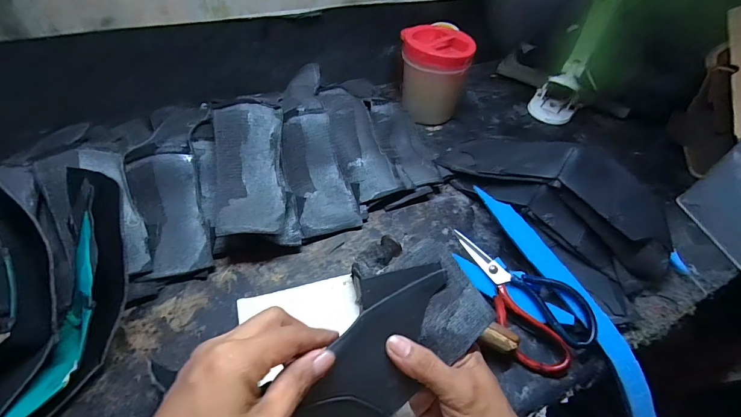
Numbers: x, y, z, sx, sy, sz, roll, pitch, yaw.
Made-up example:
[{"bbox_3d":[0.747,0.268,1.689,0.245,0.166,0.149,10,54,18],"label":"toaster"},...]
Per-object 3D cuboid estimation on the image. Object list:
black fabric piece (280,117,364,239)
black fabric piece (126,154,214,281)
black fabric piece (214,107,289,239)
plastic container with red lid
[{"bbox_3d":[-0.076,-0.047,0.490,0.081,0.024,0.167,-16,85,-18],"label":"black fabric piece"},{"bbox_3d":[-0.254,0.006,0.441,0.077,0.021,0.163,-18,74,-20],"label":"black fabric piece"},{"bbox_3d":[-0.156,-0.051,0.447,0.083,0.029,0.176,-5,73,-10],"label":"black fabric piece"},{"bbox_3d":[0.112,-0.243,0.640,0.122,0.139,0.101,3,49,-3],"label":"plastic container with red lid"}]

